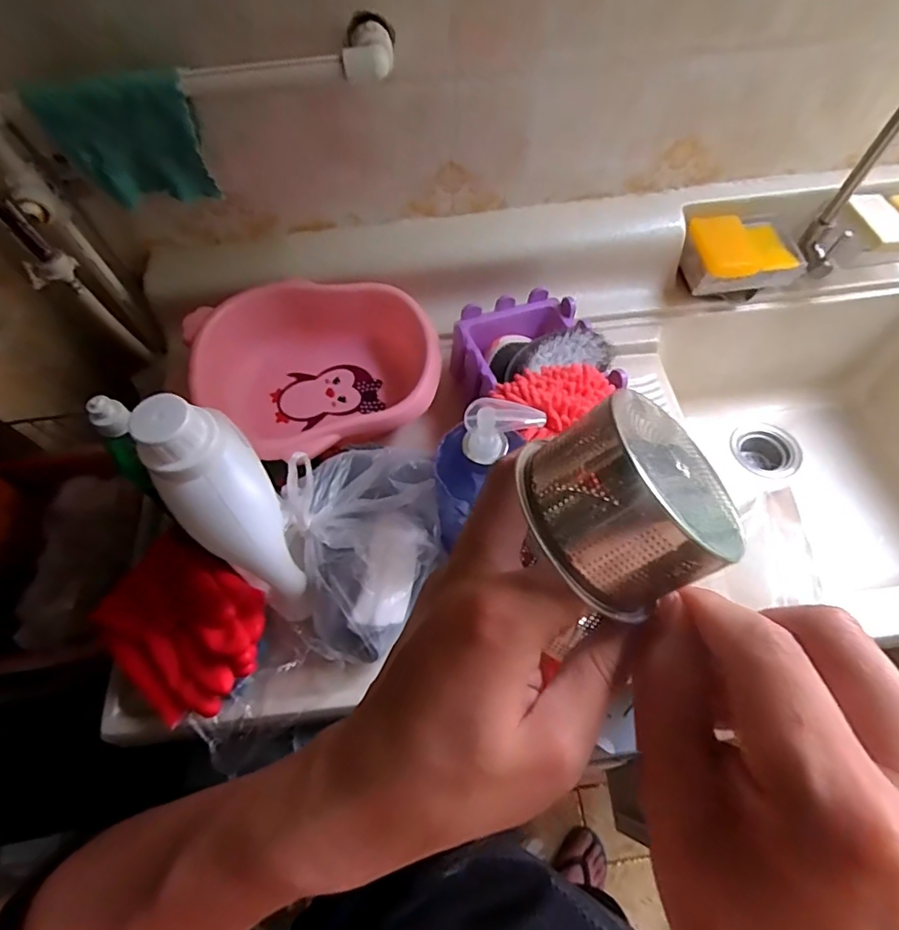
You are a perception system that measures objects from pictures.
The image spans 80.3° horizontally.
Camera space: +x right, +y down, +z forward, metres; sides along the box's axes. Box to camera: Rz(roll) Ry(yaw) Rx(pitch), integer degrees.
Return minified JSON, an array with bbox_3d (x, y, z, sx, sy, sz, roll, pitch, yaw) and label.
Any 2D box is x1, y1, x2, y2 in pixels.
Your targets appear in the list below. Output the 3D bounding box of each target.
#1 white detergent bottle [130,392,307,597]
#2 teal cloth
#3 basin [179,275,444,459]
[{"bbox_3d":[-0.189,0.032,0.455,0.078,0.212,0.063,-29,34,-13],"label":"white detergent bottle"},{"bbox_3d":[-0.325,-0.333,0.550,0.134,0.117,0.034,-11,63,-4],"label":"teal cloth"},{"bbox_3d":[-0.157,-0.113,0.669,0.274,0.102,0.237,-25,64,-11],"label":"basin"}]

